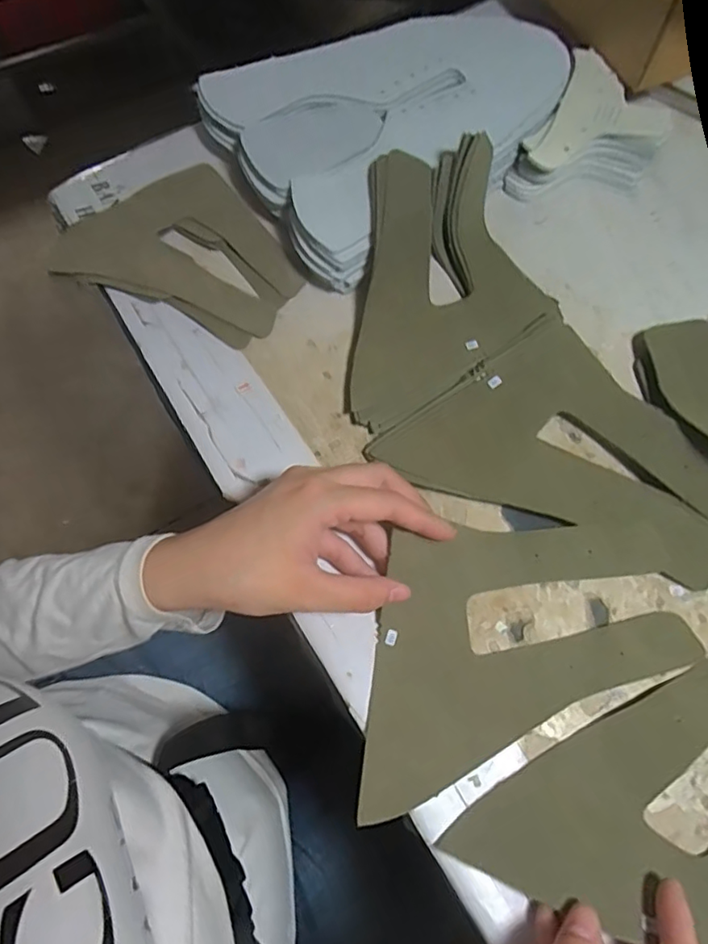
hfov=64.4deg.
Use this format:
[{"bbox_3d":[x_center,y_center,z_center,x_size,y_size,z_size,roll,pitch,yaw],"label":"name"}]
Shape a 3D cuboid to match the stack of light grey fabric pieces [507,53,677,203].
[{"bbox_3d":[0.181,-0.249,0.424,0.086,0.041,0.122,28,69,13],"label":"stack of light grey fabric pieces"}]

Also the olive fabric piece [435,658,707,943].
[{"bbox_3d":[0.143,0.138,0.266,0.151,0.019,0.145,20,67,9],"label":"olive fabric piece"}]

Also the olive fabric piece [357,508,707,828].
[{"bbox_3d":[0.099,0.092,0.291,0.194,0.013,0.128,-5,71,-1],"label":"olive fabric piece"}]

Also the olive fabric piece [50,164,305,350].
[{"bbox_3d":[-0.119,-0.162,0.407,0.172,0.009,0.124,31,70,14],"label":"olive fabric piece"}]

